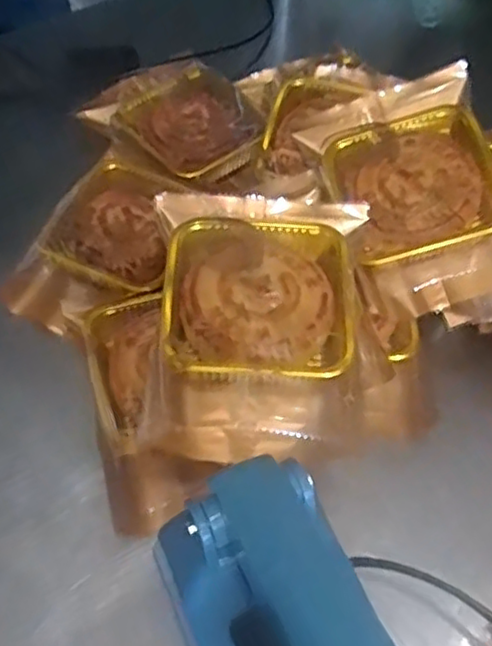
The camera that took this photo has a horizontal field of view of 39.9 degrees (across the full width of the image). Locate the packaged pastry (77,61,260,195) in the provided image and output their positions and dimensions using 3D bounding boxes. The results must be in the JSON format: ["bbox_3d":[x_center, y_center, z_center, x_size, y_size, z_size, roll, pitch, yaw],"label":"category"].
[{"bbox_3d":[-0.048,-0.146,0.483,0.104,0.031,0.121,-27,61,-19],"label":"packaged pastry"}]

